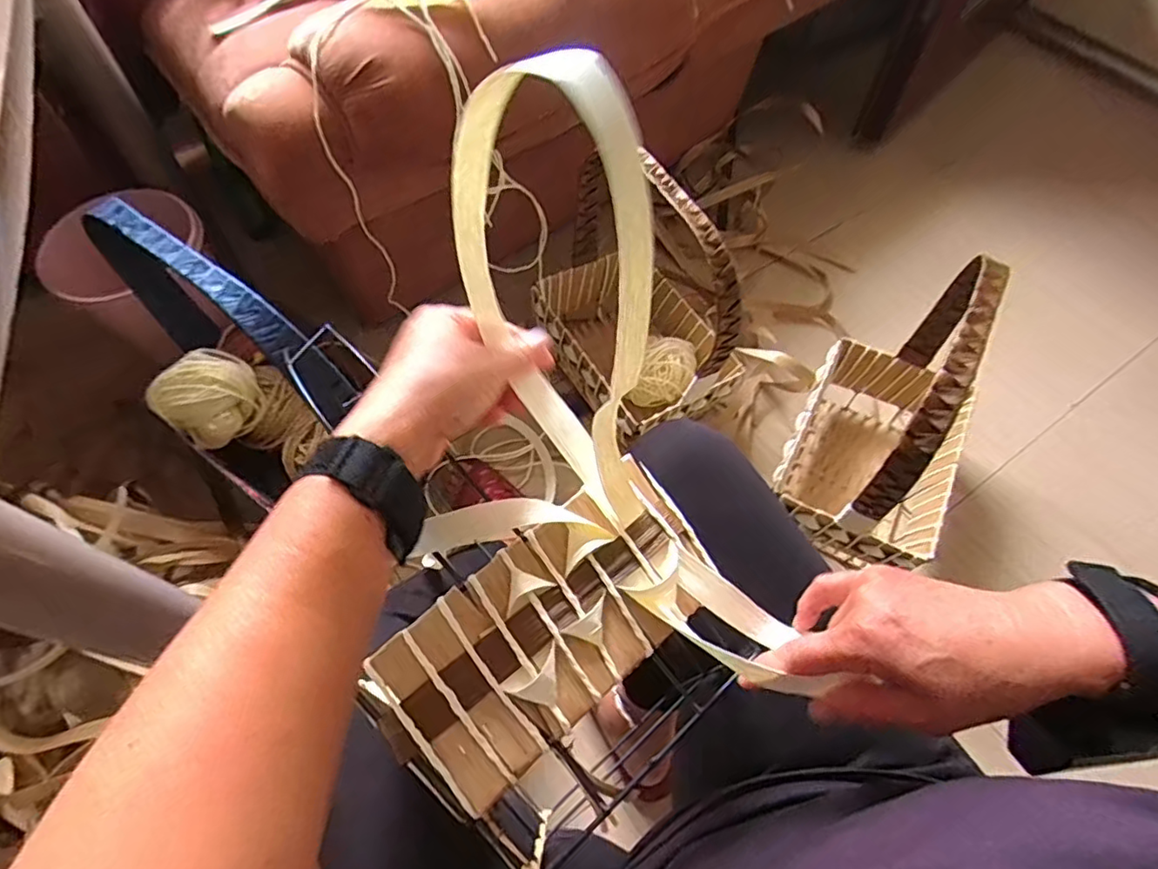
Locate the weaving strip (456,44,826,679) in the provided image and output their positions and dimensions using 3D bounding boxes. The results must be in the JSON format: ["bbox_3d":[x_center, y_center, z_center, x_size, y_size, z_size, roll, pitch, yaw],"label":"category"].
[{"bbox_3d":[0.017,-0.018,0.335,0.072,0.327,0.141,-27,28,-14],"label":"weaving strip"}]

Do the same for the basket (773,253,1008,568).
[{"bbox_3d":[0.464,-0.024,0.877,0.229,0.442,0.372,24,63,15],"label":"basket"}]

